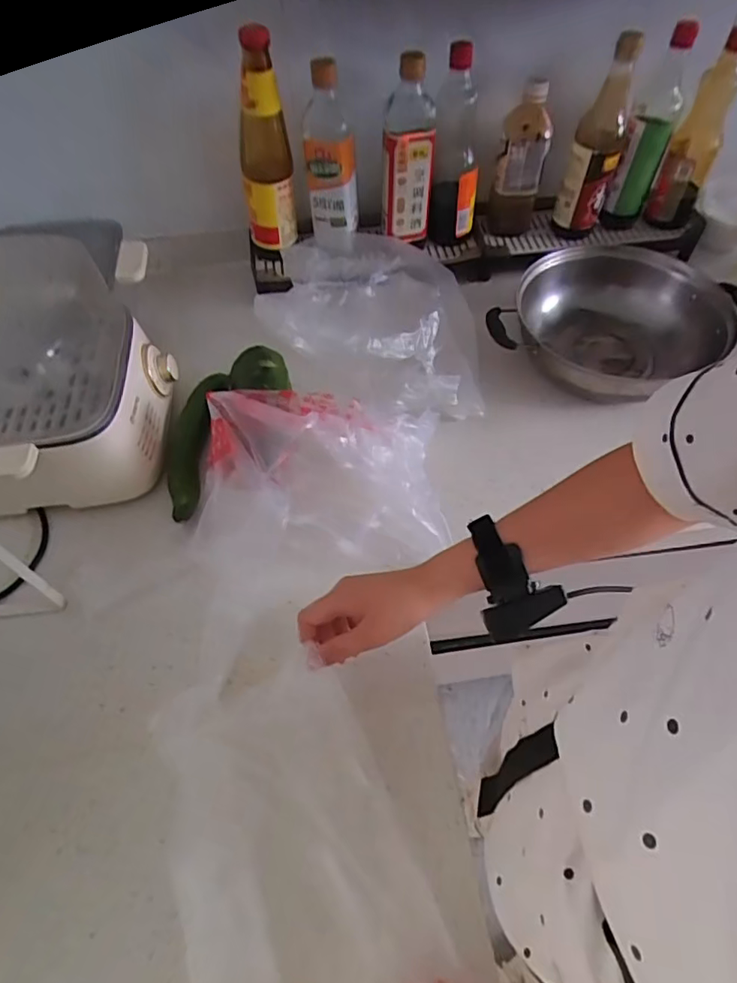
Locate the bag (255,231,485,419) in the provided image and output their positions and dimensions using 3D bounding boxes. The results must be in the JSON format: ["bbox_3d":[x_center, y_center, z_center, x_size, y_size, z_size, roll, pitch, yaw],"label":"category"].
[{"bbox_3d":[0.001,-0.228,0.708,0.253,0.111,0.307,-6,55,-5],"label":"bag"}]

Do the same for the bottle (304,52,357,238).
[{"bbox_3d":[-0.049,-0.428,0.703,0.063,0.198,0.077,-3,55,-3],"label":"bottle"}]

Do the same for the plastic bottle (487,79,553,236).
[{"bbox_3d":[0.208,-0.452,0.747,0.061,0.188,0.067,13,56,9],"label":"plastic bottle"}]

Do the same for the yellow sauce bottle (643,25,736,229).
[{"bbox_3d":[0.440,-0.473,0.724,0.062,0.223,0.062,24,58,16],"label":"yellow sauce bottle"}]

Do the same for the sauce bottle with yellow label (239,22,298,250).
[{"bbox_3d":[-0.135,-0.435,0.699,0.066,0.234,0.054,-17,58,-9],"label":"sauce bottle with yellow label"}]

